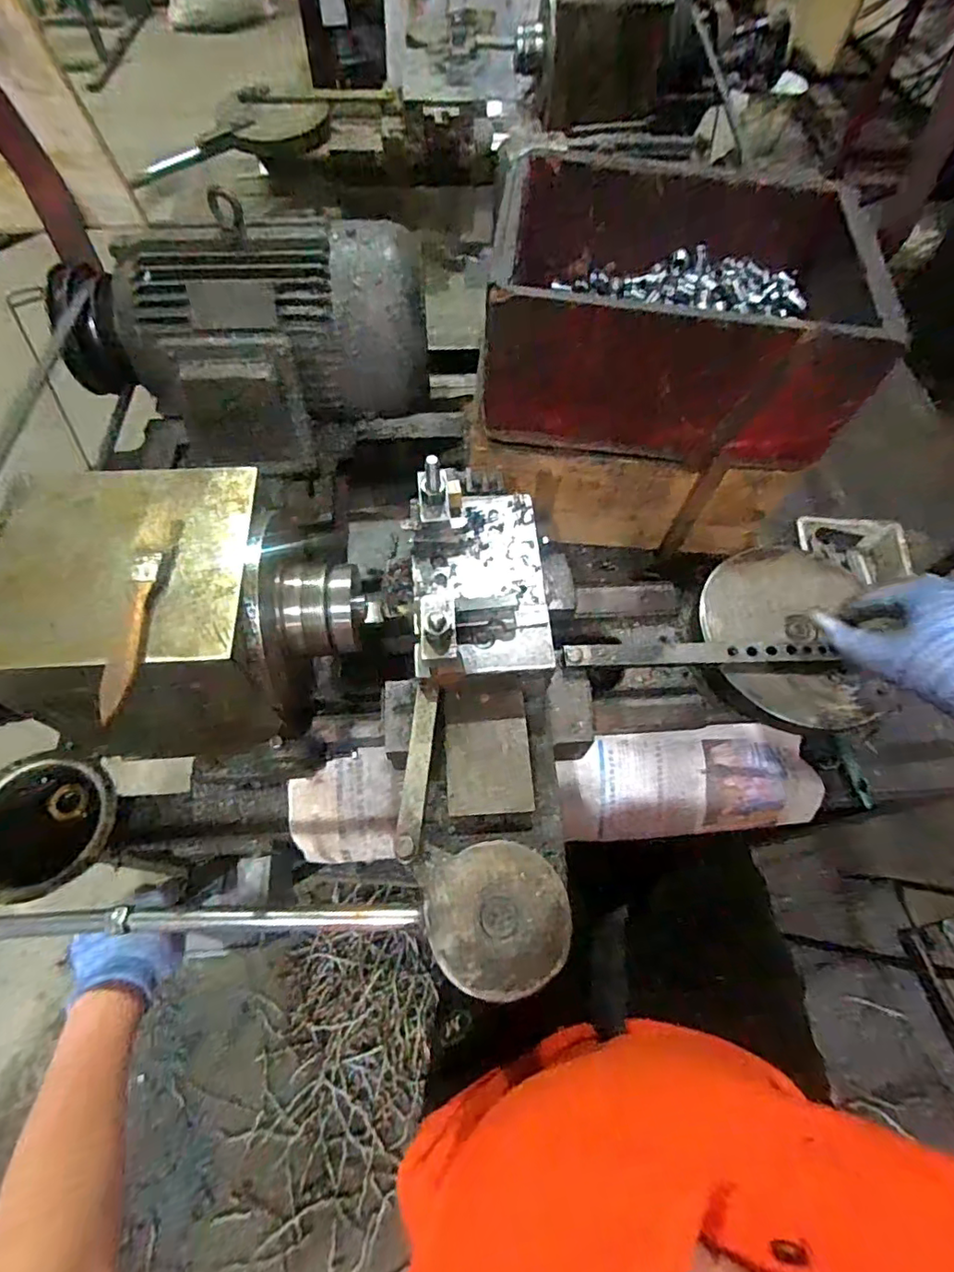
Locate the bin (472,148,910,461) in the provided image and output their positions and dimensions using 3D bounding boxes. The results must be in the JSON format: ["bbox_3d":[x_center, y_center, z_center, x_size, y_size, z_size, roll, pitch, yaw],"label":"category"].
[{"bbox_3d":[0.195,-0.323,0.583,0.347,0.151,0.257,11,63,4],"label":"bin"}]

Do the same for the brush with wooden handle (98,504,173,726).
[{"bbox_3d":[-0.212,-0.020,0.357,0.018,0.013,0.145,0,62,-1],"label":"brush with wooden handle"}]

